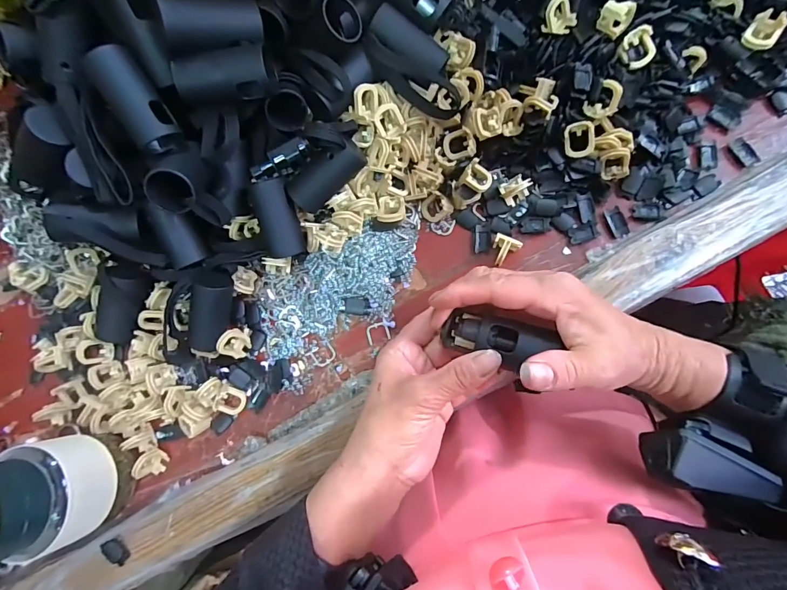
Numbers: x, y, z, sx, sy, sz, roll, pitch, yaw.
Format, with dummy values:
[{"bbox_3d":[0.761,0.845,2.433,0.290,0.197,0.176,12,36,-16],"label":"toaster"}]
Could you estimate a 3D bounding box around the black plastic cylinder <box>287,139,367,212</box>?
[{"bbox_3d":[-0.050,-0.091,0.295,0.063,0.023,0.025,-40,79,1],"label":"black plastic cylinder"}]

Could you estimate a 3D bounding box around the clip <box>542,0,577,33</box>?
[{"bbox_3d":[0.134,-0.225,0.315,0.024,0.012,0.026,-18,126,-6],"label":"clip"}]

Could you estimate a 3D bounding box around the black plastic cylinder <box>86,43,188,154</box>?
[{"bbox_3d":[-0.171,-0.130,0.263,0.027,0.024,0.069,-27,115,3],"label":"black plastic cylinder"}]

